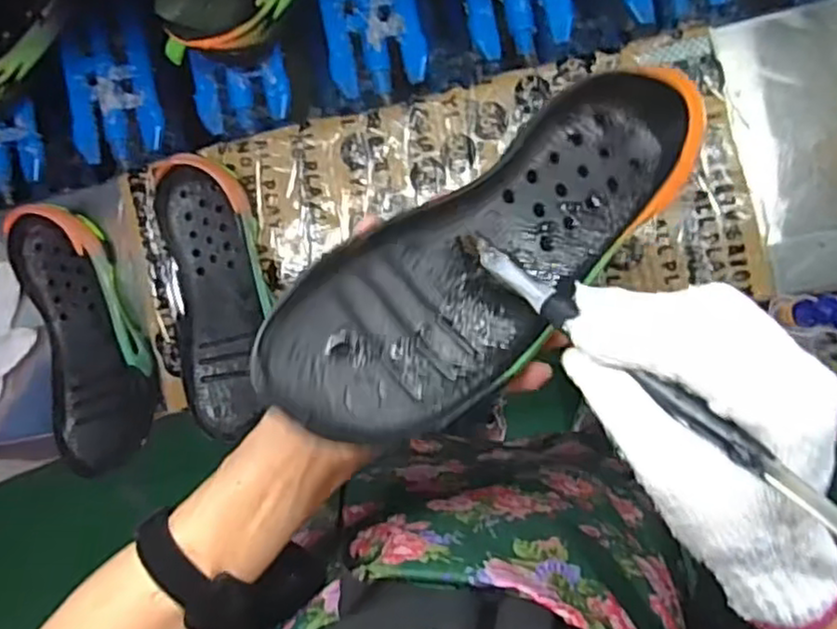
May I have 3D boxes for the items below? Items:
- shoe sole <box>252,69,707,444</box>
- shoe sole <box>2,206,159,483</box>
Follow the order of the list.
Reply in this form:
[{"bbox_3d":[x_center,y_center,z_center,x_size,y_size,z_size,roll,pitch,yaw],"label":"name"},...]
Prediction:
[{"bbox_3d":[0.042,-0.029,0.340,0.253,0.038,0.090,-37,89,-17],"label":"shoe sole"},{"bbox_3d":[-0.323,0.022,0.675,0.102,0.037,0.257,-15,92,7],"label":"shoe sole"}]

